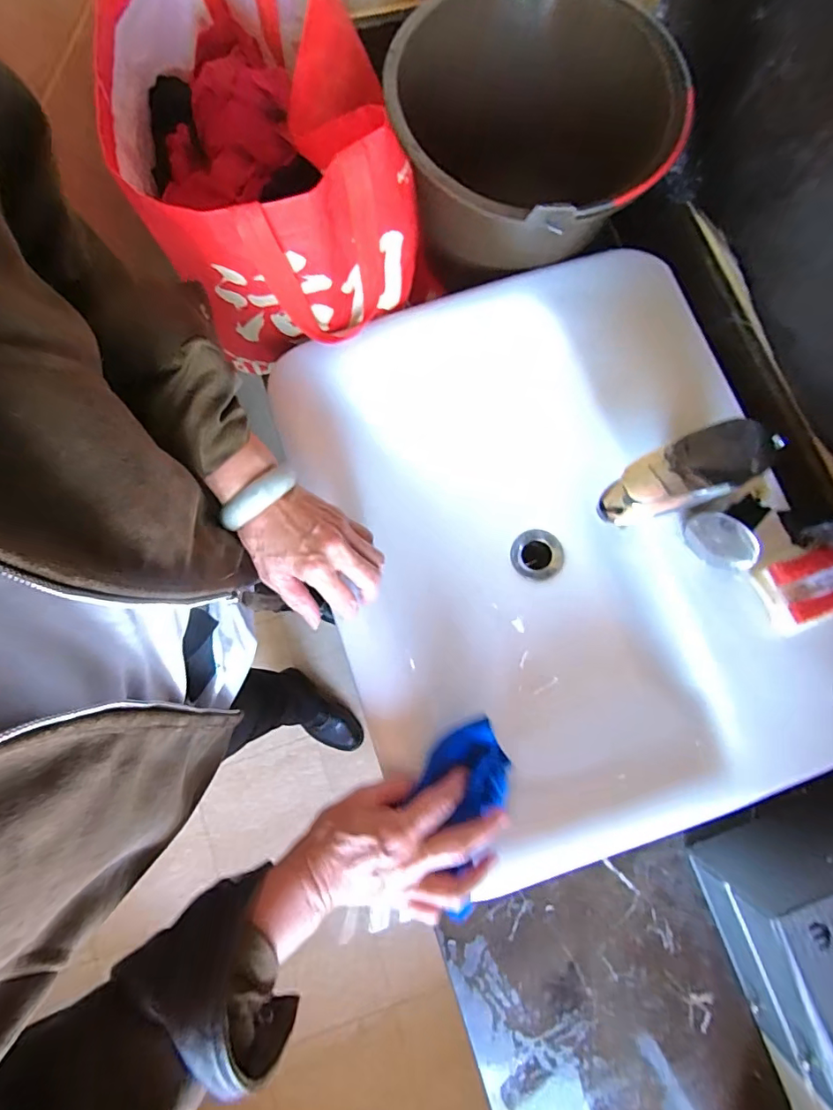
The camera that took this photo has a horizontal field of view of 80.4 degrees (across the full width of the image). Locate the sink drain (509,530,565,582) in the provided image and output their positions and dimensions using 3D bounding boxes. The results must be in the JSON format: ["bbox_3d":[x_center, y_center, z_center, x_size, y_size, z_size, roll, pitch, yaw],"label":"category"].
[{"bbox_3d":[0.142,0.001,0.581,0.058,0.018,0.056,0,80,0],"label":"sink drain"}]

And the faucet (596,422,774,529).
[{"bbox_3d":[0.210,-0.063,0.391,0.123,0.086,0.053,-21,80,-3],"label":"faucet"}]

